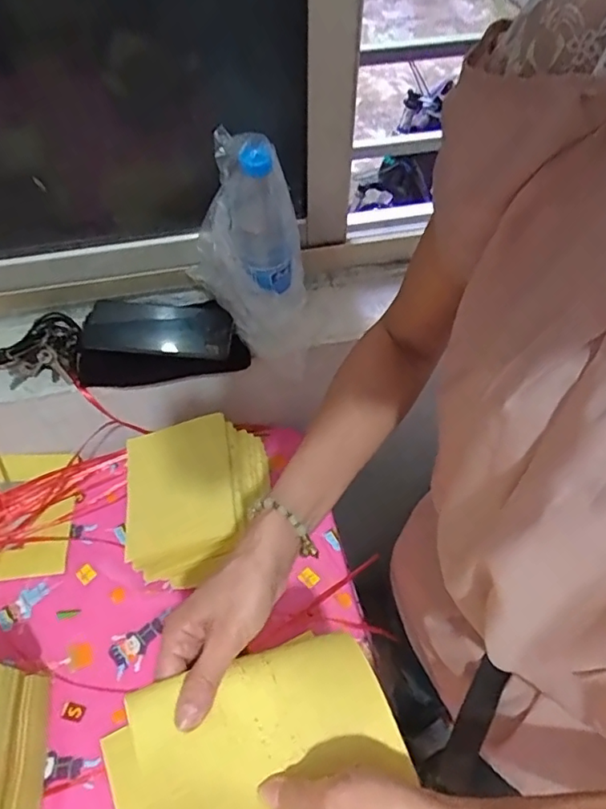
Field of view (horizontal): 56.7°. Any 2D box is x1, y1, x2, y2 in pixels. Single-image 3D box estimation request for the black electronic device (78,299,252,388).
[{"bbox_3d":[-0.171,-0.075,0.691,0.188,0.063,0.108,-10,53,-8],"label":"black electronic device"}]

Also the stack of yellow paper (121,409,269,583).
[{"bbox_3d":[-0.115,0.115,0.648,0.149,0.118,0.161,-6,52,-5],"label":"stack of yellow paper"}]

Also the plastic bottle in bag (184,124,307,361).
[{"bbox_3d":[-0.057,-0.164,0.622,0.127,0.235,0.087,-3,52,-3],"label":"plastic bottle in bag"}]

